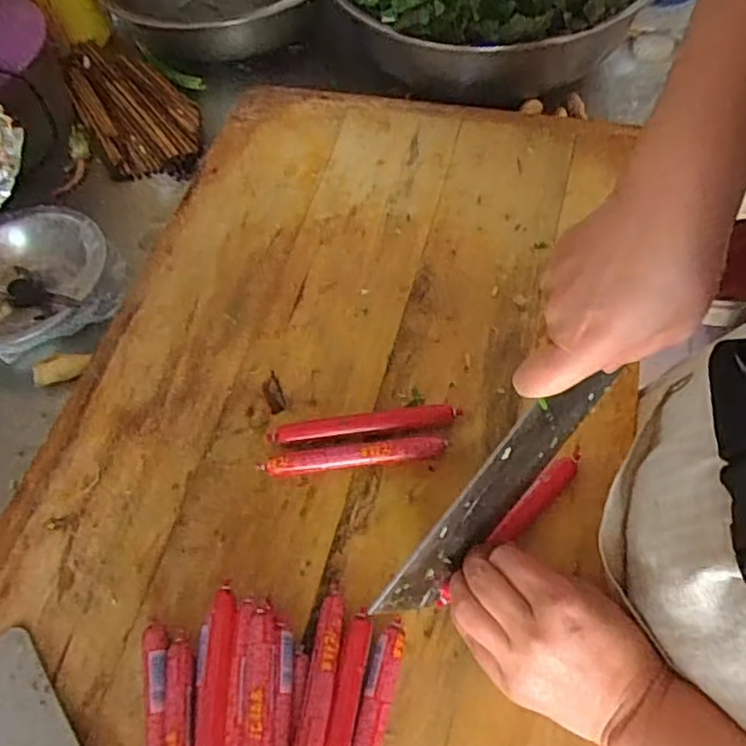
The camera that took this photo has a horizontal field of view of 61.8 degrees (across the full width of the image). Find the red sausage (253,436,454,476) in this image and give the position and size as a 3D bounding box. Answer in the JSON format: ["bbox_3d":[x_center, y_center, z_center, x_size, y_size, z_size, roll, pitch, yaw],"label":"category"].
[{"bbox_3d":[-0.014,0.061,0.460,0.133,0.017,0.017,-7,58,0],"label":"red sausage"}]

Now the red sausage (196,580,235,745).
[{"bbox_3d":[-0.093,0.205,0.373,0.017,0.022,0.142,-4,58,2],"label":"red sausage"}]

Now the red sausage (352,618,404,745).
[{"bbox_3d":[-0.003,0.219,0.366,0.018,0.013,0.134,10,59,11],"label":"red sausage"}]

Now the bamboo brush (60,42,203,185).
[{"bbox_3d":[-0.298,-0.336,0.763,0.126,0.040,0.293,-28,61,-12],"label":"bamboo brush"}]

